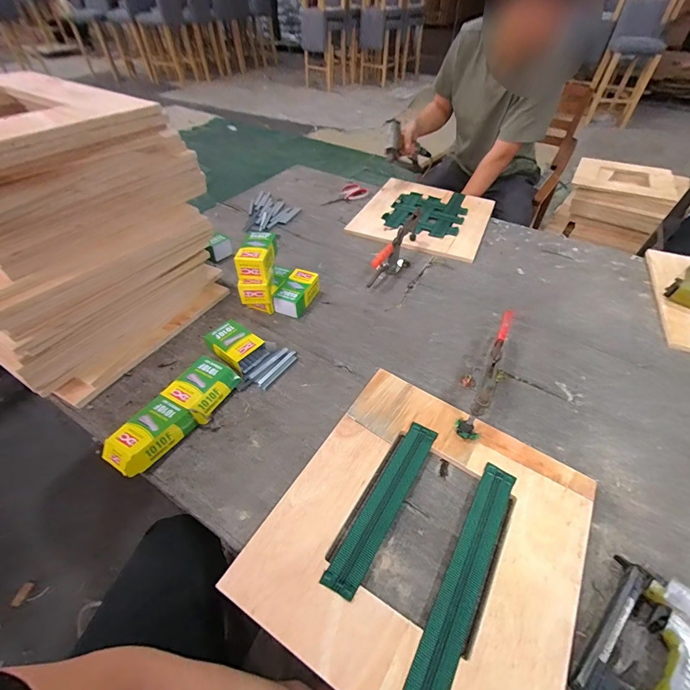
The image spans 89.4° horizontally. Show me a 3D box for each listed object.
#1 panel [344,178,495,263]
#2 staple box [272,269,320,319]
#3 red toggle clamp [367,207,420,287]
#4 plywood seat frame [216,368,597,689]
[{"bbox_3d":[0.268,-0.436,1.174,0.399,0.033,0.405,19,49,16],"label":"panel"},{"bbox_3d":[-0.116,-0.131,0.852,0.066,0.051,0.133,20,50,17],"label":"staple box"},{"bbox_3d":[0.153,-0.274,0.963,0.053,0.114,0.279,24,51,20],"label":"red toggle clamp"},{"bbox_3d":[0.119,0.269,0.512,0.399,0.012,0.424,26,52,21],"label":"plywood seat frame"}]

